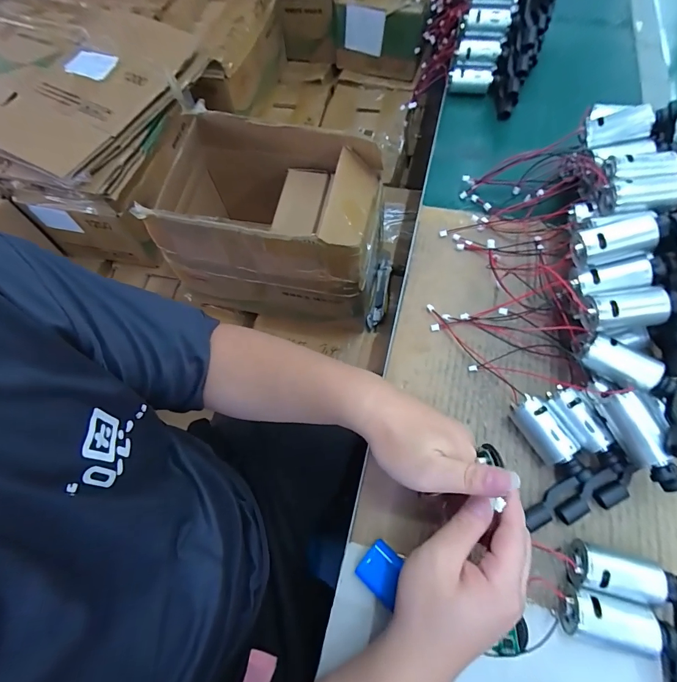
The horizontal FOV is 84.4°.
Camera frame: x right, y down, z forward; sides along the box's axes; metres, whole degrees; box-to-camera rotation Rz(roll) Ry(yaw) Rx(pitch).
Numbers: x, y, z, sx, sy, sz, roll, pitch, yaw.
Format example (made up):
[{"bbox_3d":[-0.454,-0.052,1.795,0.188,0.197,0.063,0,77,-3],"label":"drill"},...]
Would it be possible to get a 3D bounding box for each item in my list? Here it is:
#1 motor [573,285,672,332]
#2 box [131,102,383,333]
[{"bbox_3d":[0.259,-0.027,0.342,0.066,0.030,0.033,-2,64,3],"label":"motor"},{"bbox_3d":[-0.118,-0.205,0.659,0.379,0.234,0.247,12,66,9],"label":"box"}]

